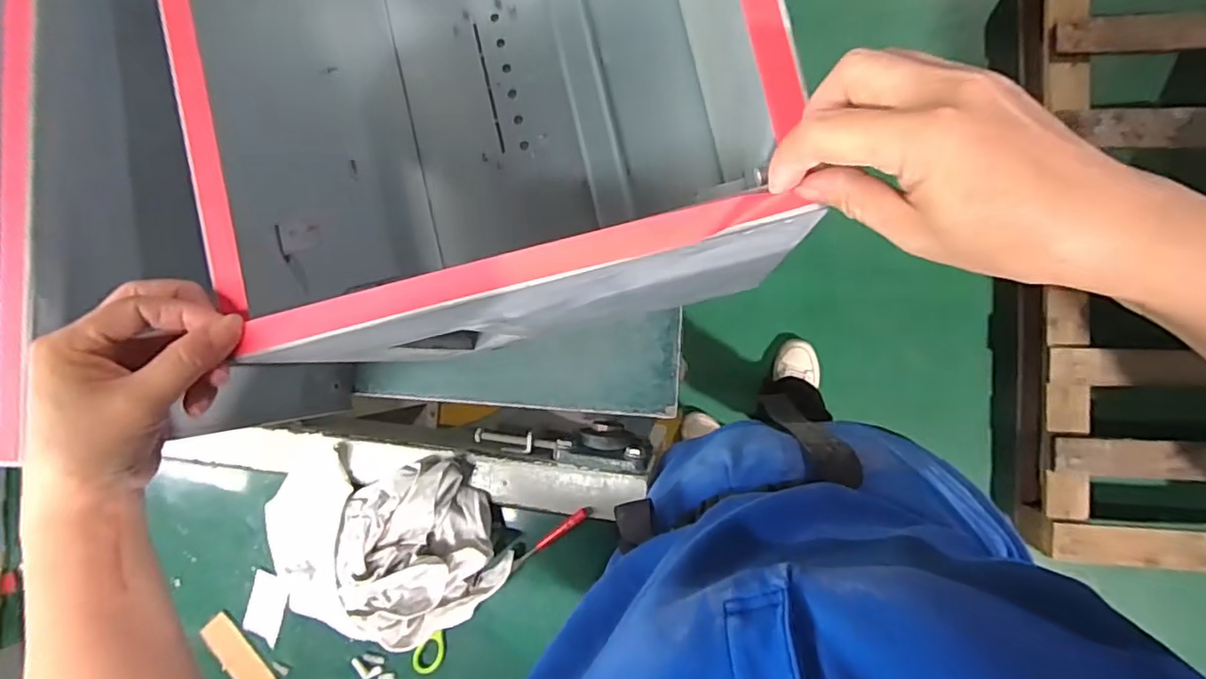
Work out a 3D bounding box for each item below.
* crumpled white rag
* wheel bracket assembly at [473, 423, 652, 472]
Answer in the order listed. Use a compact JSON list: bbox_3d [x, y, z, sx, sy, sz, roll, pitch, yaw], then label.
[{"bbox_3d":[-0.181,0.205,0.566,0.150,0.065,0.155,-26,85,7],"label":"crumpled white rag"},{"bbox_3d":[-0.041,0.101,0.608,0.179,0.061,0.042,6,90,9],"label":"wheel bracket assembly"}]

